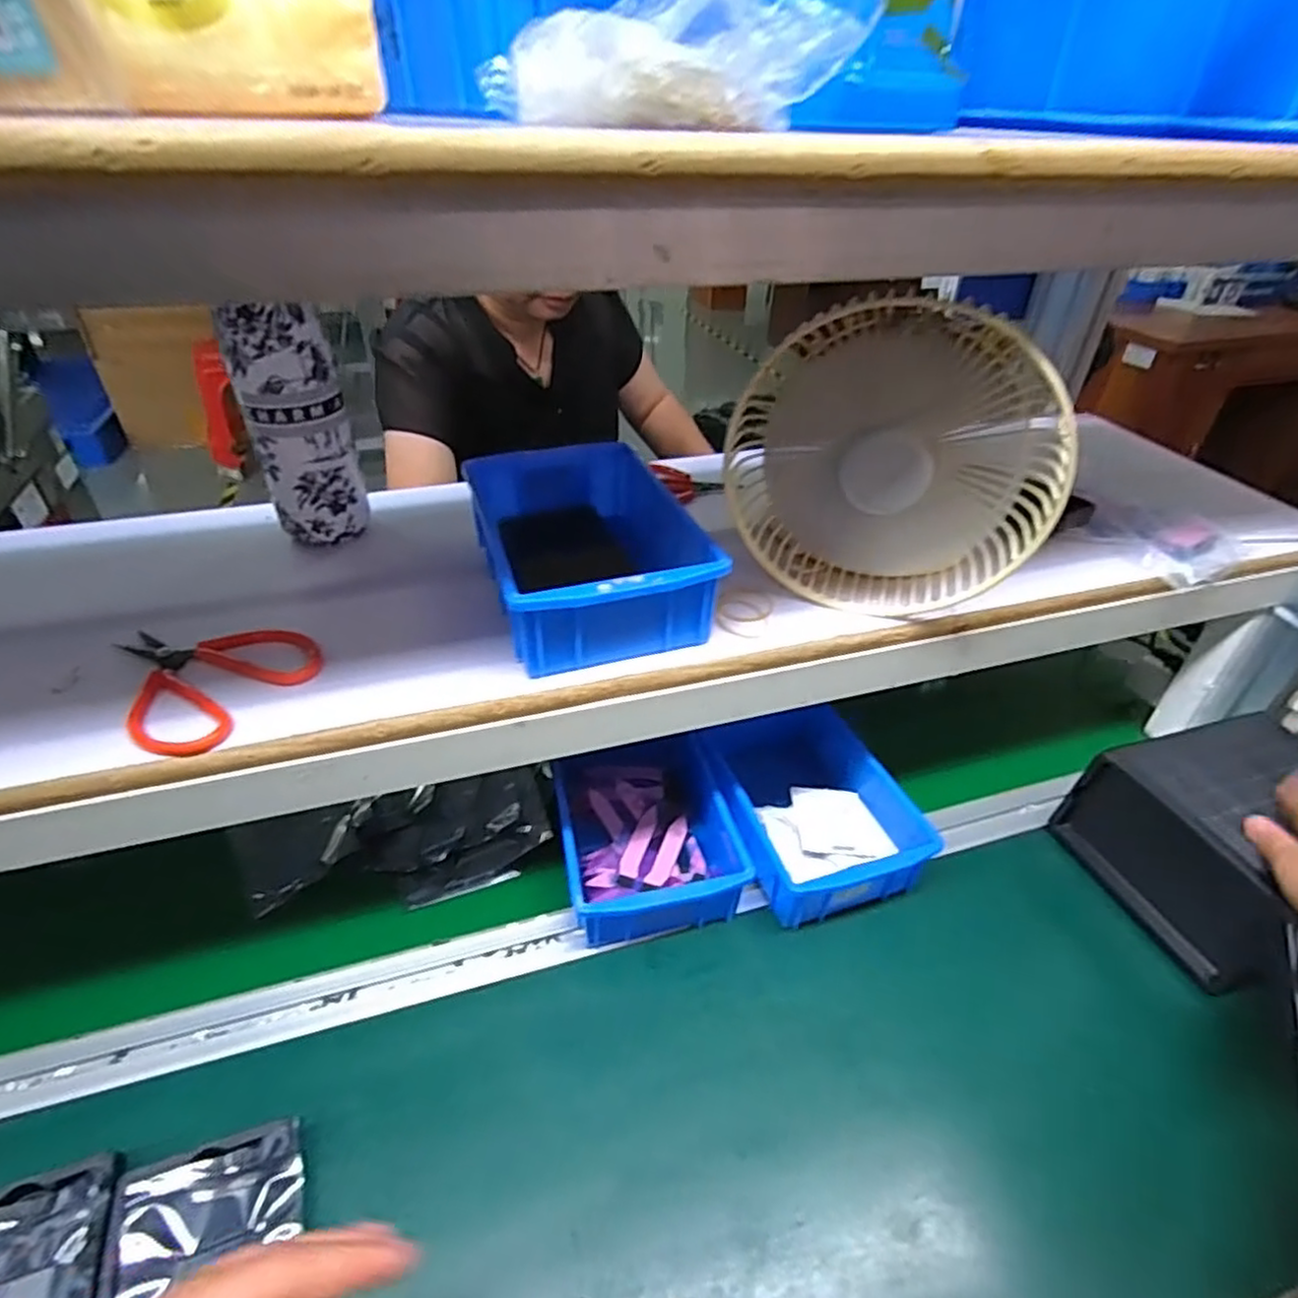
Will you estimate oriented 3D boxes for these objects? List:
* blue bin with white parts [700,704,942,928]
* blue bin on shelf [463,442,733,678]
[{"bbox_3d":[0.132,0.135,0.609,0.141,0.072,0.200,-11,39,-15],"label":"blue bin with white parts"},{"bbox_3d":[-0.044,-0.064,0.483,0.123,0.077,0.195,-11,39,-15],"label":"blue bin on shelf"}]

